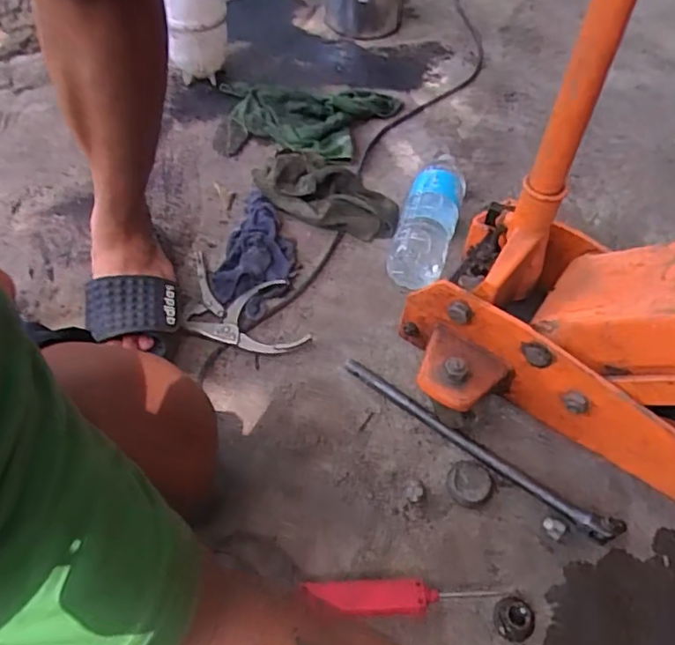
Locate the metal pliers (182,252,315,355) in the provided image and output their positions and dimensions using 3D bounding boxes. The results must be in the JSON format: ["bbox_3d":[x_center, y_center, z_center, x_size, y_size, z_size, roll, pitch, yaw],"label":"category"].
[{"bbox_3d":[-0.121,-0.022,0.800,0.186,0.023,0.127,12,55,6],"label":"metal pliers"}]

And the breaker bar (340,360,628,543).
[{"bbox_3d":[0.159,0.142,0.699,0.361,0.029,0.032,32,60,19],"label":"breaker bar"}]

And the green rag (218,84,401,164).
[{"bbox_3d":[-0.051,-0.355,1.041,0.322,0.040,0.196,2,55,-1],"label":"green rag"}]

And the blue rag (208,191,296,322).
[{"bbox_3d":[-0.111,-0.104,0.858,0.097,0.034,0.219,11,55,5],"label":"blue rag"}]

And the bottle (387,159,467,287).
[{"bbox_3d":[0.135,-0.152,0.882,0.082,0.070,0.233,17,56,9],"label":"bottle"}]

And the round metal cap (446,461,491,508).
[{"bbox_3d":[0.151,0.183,0.677,0.049,0.016,0.050,1,55,-2],"label":"round metal cap"}]

